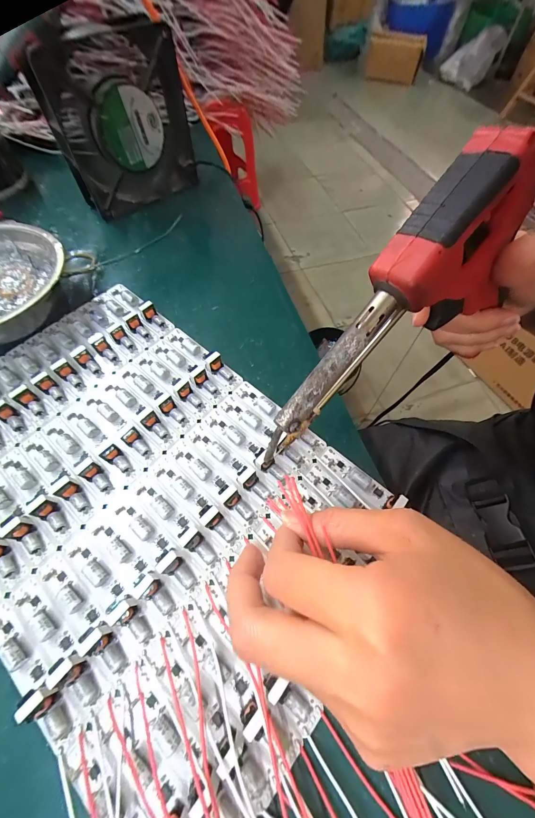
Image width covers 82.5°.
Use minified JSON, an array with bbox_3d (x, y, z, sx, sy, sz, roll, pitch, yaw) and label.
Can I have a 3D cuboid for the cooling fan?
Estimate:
[{"bbox_3d":[-0.140,-0.273,0.298,0.122,0.125,0.041,-28,66,-17],"label":"cooling fan"}]

